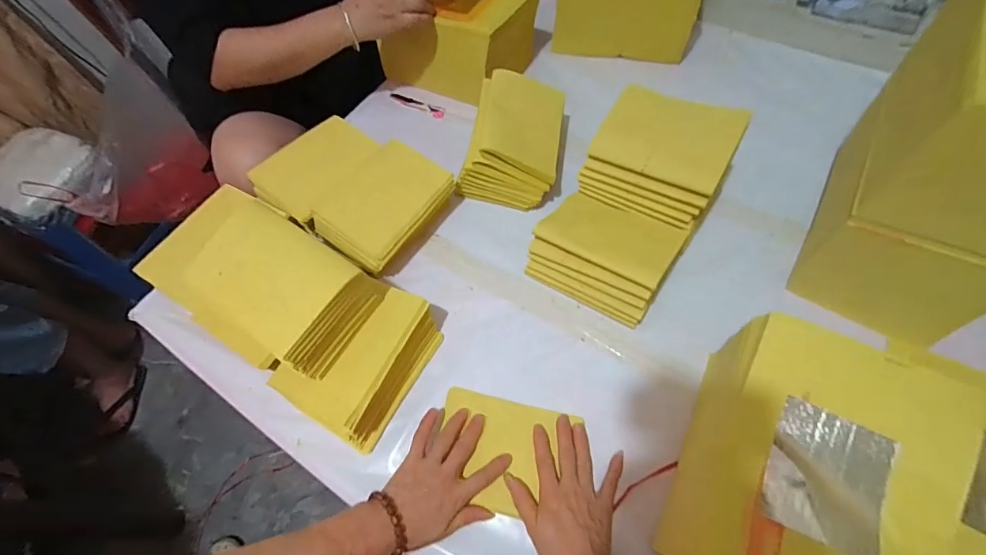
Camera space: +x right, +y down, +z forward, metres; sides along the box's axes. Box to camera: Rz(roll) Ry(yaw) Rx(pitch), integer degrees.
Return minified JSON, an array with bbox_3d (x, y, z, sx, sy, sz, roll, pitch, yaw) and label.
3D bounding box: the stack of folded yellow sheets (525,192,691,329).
[{"bbox_3d":[0.124,-0.022,0.535,0.158,0.127,0.075,26,66,17],"label":"stack of folded yellow sheets"}]

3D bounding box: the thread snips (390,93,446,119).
[{"bbox_3d":[-0.135,-0.300,0.770,0.117,0.010,0.026,25,66,16],"label":"thread snips"}]

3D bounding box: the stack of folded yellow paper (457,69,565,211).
[{"bbox_3d":[0.031,-0.198,0.623,0.130,0.124,0.146,14,63,11],"label":"stack of folded yellow paper"}]

